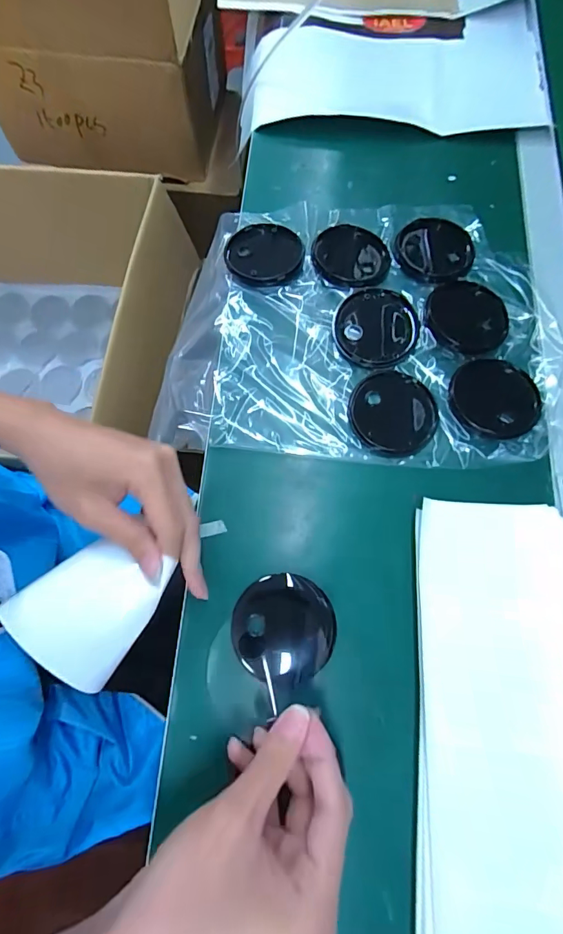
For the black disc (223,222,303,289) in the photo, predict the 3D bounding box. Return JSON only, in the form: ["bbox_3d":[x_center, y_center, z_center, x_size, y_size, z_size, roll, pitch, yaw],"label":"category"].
[{"bbox_3d":[-0.016,-0.206,0.408,0.074,0.011,0.077,0,72,-1],"label":"black disc"}]

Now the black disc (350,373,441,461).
[{"bbox_3d":[0.099,-0.047,0.370,0.075,0.004,0.078,0,72,-1],"label":"black disc"}]

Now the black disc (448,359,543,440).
[{"bbox_3d":[0.188,-0.061,0.366,0.074,0.009,0.075,0,72,-1],"label":"black disc"}]

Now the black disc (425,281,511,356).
[{"bbox_3d":[0.172,-0.139,0.391,0.075,0.009,0.072,0,72,-1],"label":"black disc"}]

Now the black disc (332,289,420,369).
[{"bbox_3d":[0.086,-0.127,0.387,0.073,0.010,0.076,0,72,-1],"label":"black disc"}]

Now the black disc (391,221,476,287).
[{"bbox_3d":[0.152,-0.215,0.415,0.075,0.008,0.075,0,72,-1],"label":"black disc"}]

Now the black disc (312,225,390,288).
[{"bbox_3d":[0.067,-0.208,0.411,0.075,0.010,0.076,0,72,-1],"label":"black disc"}]

